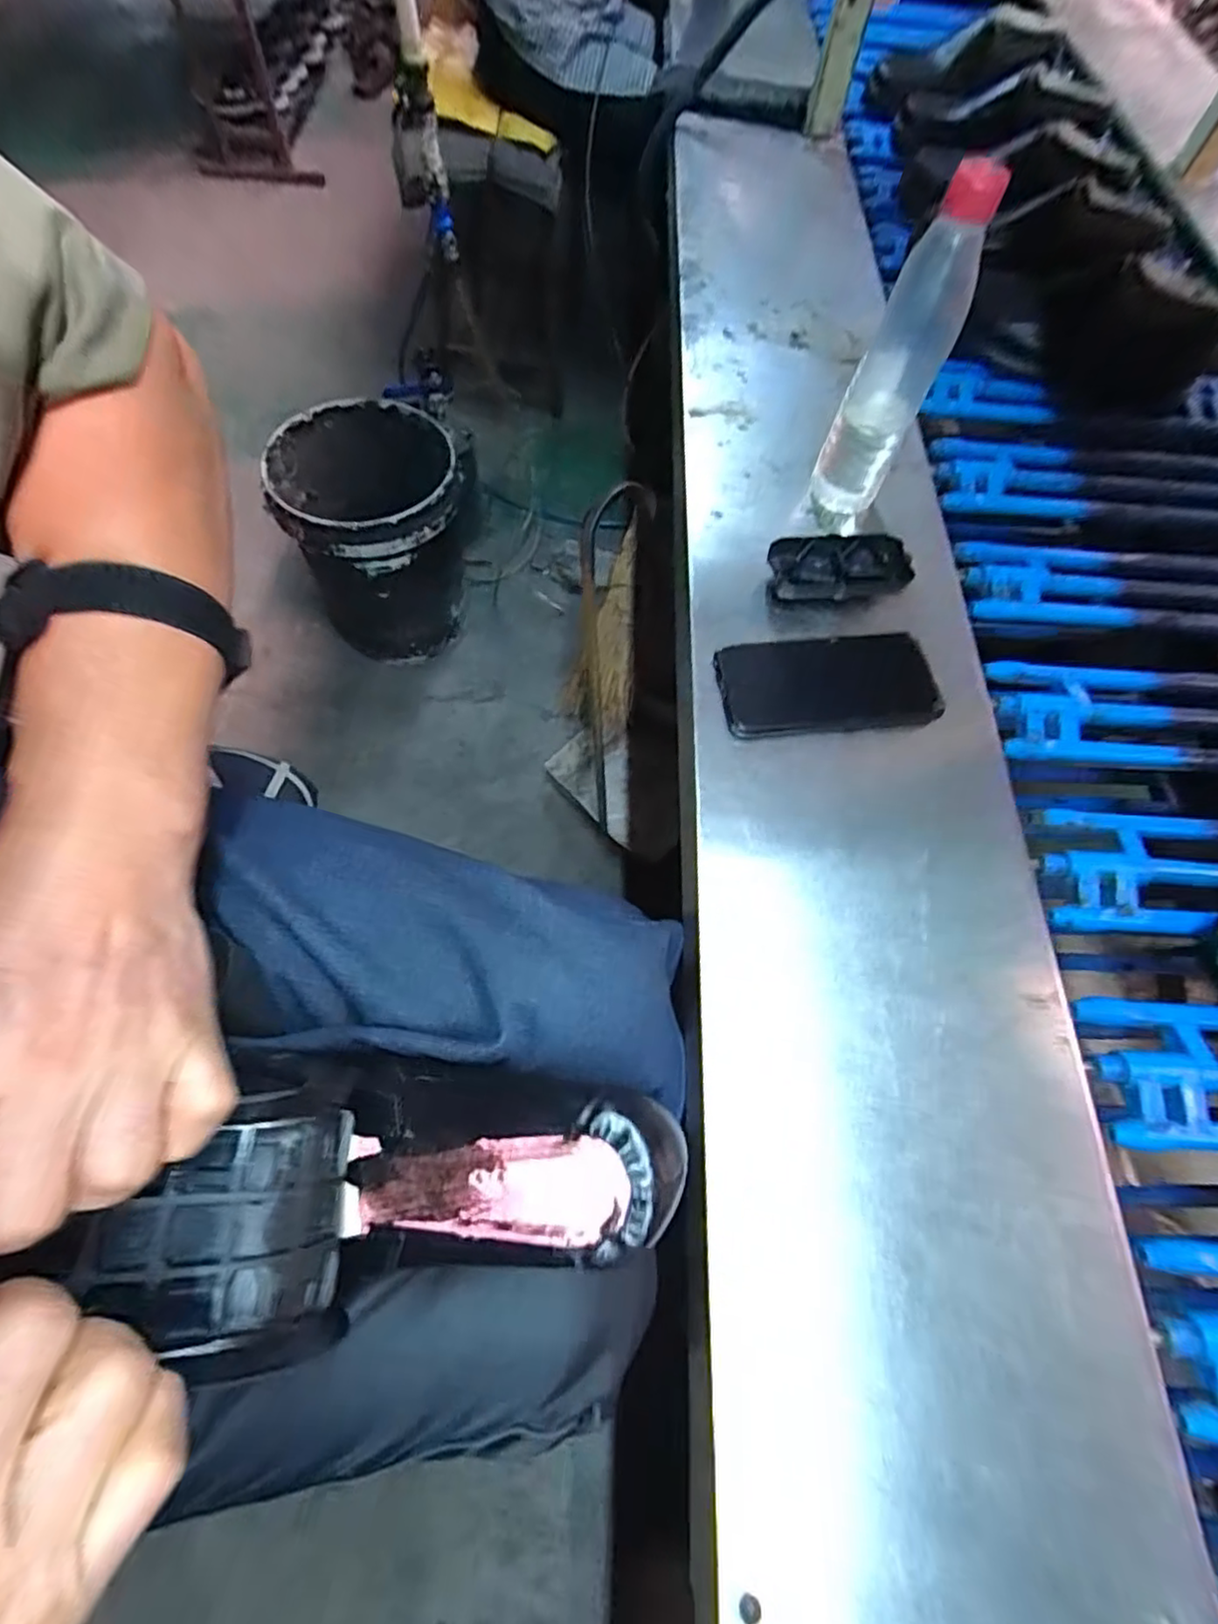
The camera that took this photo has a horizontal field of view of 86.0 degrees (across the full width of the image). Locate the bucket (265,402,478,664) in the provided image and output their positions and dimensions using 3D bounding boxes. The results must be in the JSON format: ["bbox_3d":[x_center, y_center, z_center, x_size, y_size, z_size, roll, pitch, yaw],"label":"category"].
[{"bbox_3d":[-0.419,-0.510,1.199,0.301,0.320,0.316,1,64,-2],"label":"bucket"}]

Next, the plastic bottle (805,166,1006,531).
[{"bbox_3d":[0.208,-0.324,0.483,0.060,0.220,0.053,32,67,12],"label":"plastic bottle"}]

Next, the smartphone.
[{"bbox_3d":[0.166,-0.098,0.496,0.166,0.010,0.081,-5,65,-4],"label":"smartphone"}]

